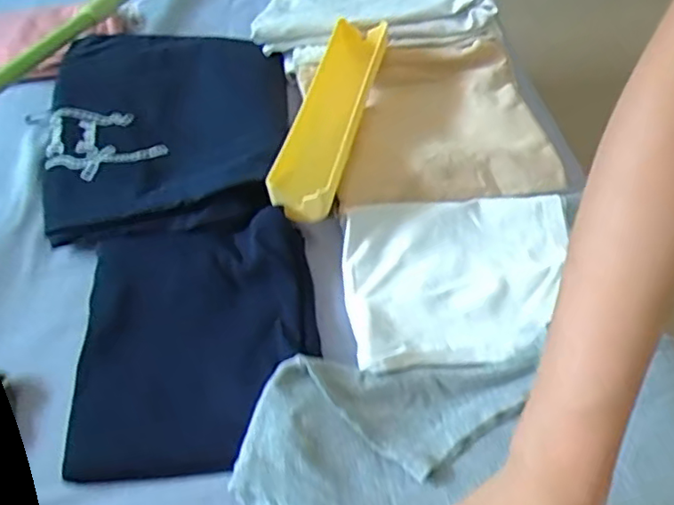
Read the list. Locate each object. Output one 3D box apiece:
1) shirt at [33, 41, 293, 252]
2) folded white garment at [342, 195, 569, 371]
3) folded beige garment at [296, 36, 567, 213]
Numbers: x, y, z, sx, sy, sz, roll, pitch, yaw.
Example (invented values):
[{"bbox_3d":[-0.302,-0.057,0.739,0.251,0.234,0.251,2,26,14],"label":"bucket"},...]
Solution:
[{"bbox_3d":[-0.173,-0.137,0.625,0.242,0.034,0.277,-7,54,-5],"label":"shirt"},{"bbox_3d":[0.113,0.015,0.539,0.210,0.022,0.164,-6,54,-5],"label":"folded white garment"},{"bbox_3d":[0.094,-0.141,0.643,0.228,0.028,0.211,-10,54,-7],"label":"folded beige garment"}]

